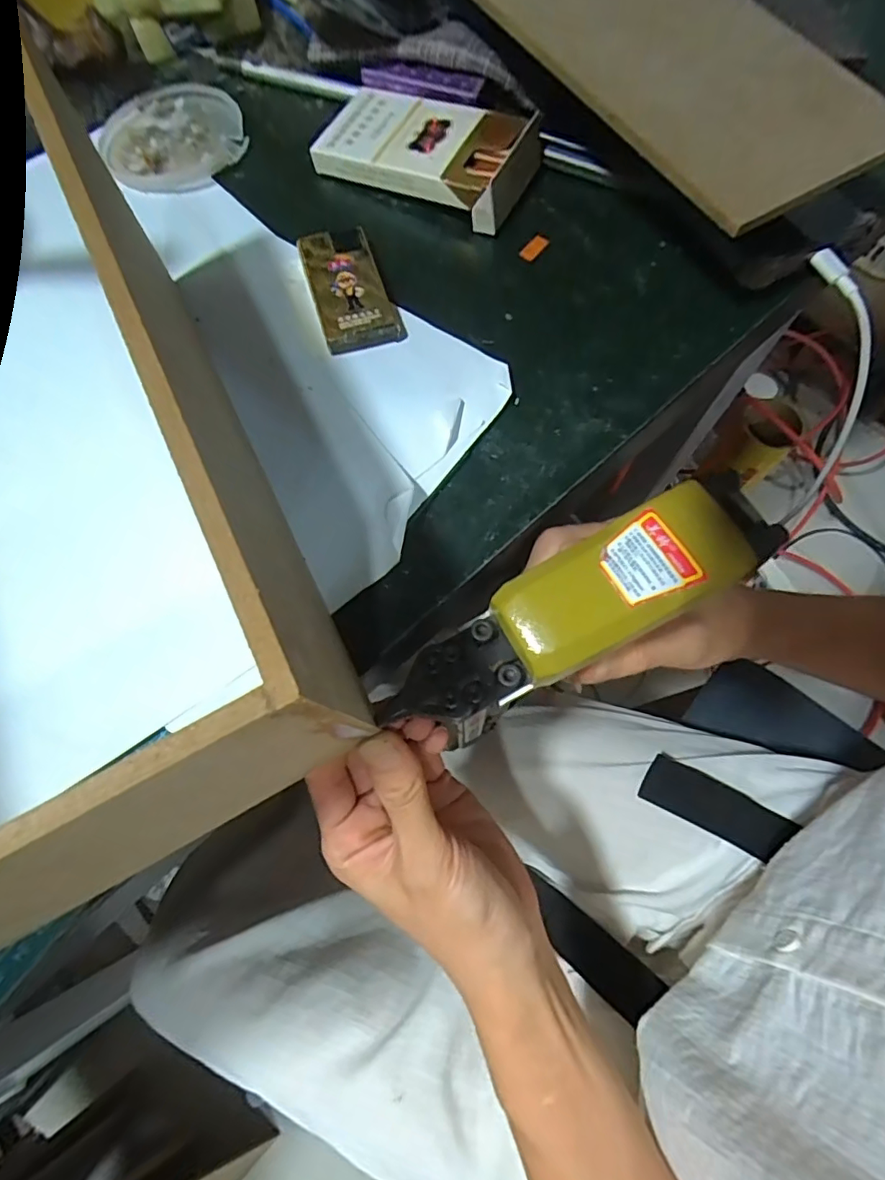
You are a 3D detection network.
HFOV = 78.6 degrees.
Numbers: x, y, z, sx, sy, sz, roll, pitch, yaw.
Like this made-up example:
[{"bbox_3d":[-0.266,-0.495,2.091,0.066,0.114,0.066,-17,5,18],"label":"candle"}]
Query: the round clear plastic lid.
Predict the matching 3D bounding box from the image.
[{"bbox_3d":[-0.151,-0.254,0.302,0.077,0.009,0.079,-1,72,2],"label":"round clear plastic lid"}]

